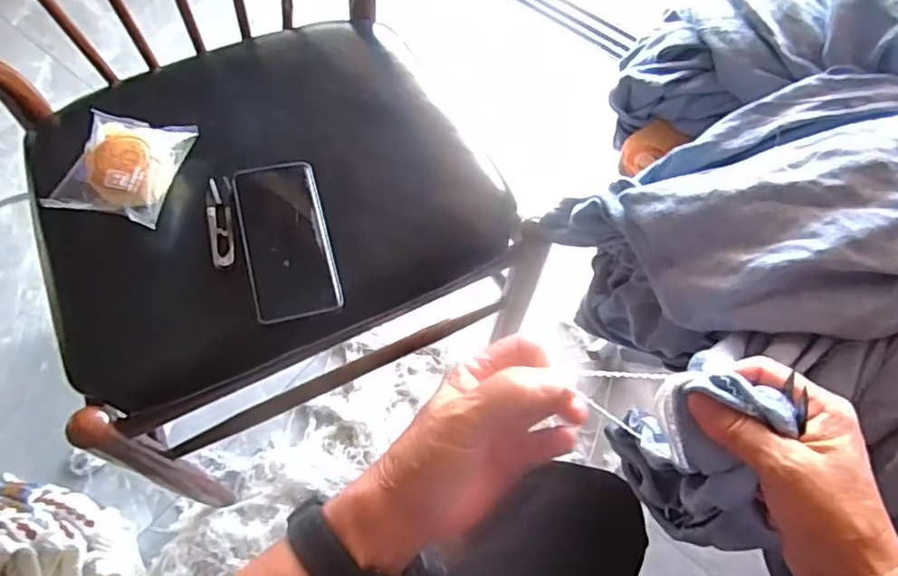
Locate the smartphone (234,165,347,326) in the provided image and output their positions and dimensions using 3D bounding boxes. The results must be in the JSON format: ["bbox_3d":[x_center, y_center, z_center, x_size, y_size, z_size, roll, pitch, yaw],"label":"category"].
[{"bbox_3d":[-0.154,-0.049,0.586,0.076,0.009,0.165,-13,65,-9],"label":"smartphone"}]

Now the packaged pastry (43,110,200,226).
[{"bbox_3d":[-0.307,-0.116,0.586,0.094,0.039,0.117,10,63,2],"label":"packaged pastry"}]

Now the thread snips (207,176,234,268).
[{"bbox_3d":[-0.217,-0.063,0.594,0.024,0.011,0.095,-9,64,-7],"label":"thread snips"}]

